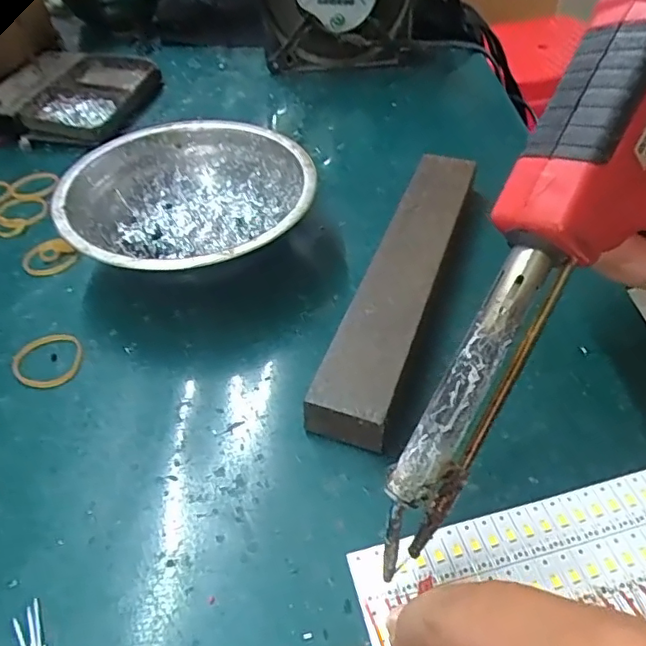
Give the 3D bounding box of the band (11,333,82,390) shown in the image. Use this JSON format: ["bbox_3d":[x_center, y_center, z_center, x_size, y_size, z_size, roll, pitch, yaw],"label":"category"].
[{"bbox_3d":[-0.125,0.017,0.253,0.030,0.004,0.031,-9,46,-7],"label":"band"}]

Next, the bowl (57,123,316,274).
[{"bbox_3d":[-0.067,-0.056,0.292,0.120,0.043,0.119,-1,45,1],"label":"bowl"}]

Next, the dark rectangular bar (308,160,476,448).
[{"bbox_3d":[0.040,-0.022,0.269,0.031,0.024,0.186,14,48,15],"label":"dark rectangular bar"}]

